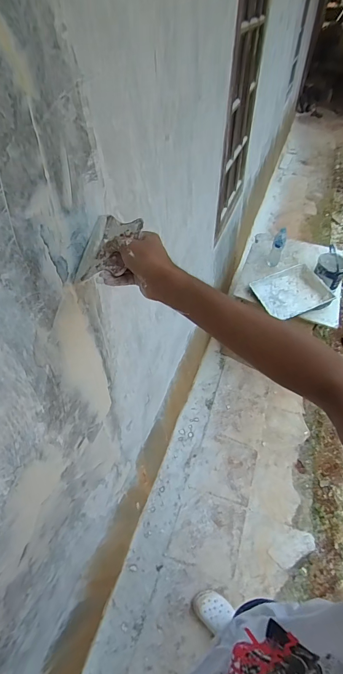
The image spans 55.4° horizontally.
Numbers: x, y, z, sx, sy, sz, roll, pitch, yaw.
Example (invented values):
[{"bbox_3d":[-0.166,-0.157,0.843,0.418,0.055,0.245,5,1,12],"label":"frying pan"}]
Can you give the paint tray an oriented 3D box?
[{"bbox_3d":[0.619,-0.239,1.709,0.370,0.056,0.300,-15,50,-12],"label":"paint tray"}]

